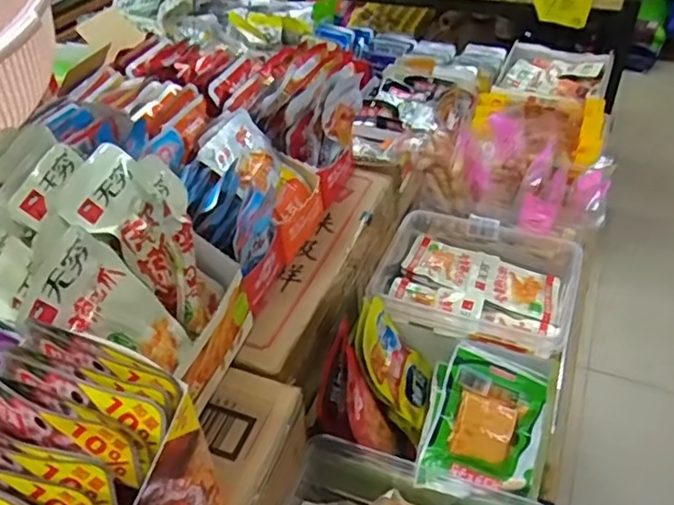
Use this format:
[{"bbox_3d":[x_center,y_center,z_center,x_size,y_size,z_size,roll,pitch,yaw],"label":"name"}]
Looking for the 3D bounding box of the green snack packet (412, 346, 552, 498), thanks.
[{"bbox_3d":[0.131,0.144,0.524,0.088,0.035,0.151,13,44,18],"label":"green snack packet"}]

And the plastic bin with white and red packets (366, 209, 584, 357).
[{"bbox_3d":[0.147,0.036,0.654,0.196,0.062,0.155,13,44,19],"label":"plastic bin with white and red packets"}]

